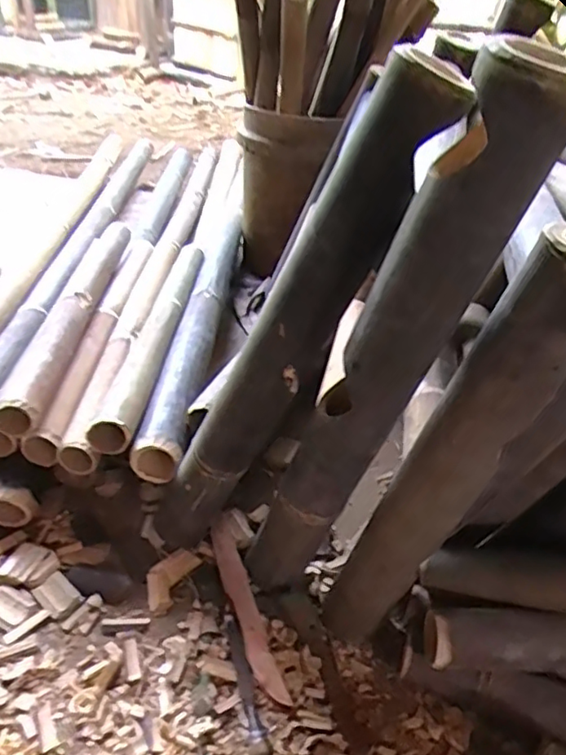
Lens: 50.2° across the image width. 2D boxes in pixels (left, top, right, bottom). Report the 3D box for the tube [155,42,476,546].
[{"bbox_3d":[-0.011,-0.015,0.611,0.076,0.607,0.058,20,35,-15],"label":"tube"}]

